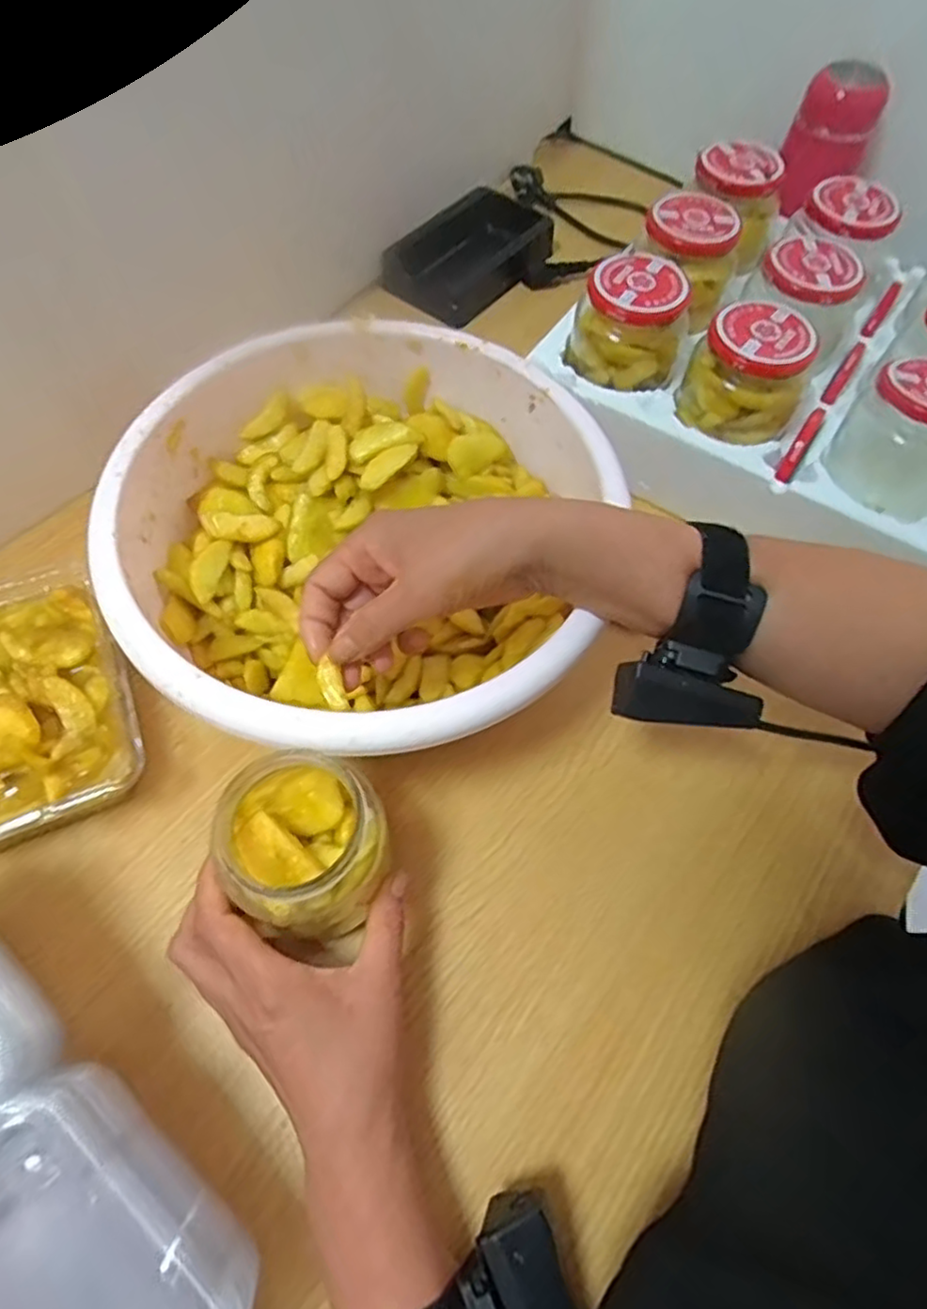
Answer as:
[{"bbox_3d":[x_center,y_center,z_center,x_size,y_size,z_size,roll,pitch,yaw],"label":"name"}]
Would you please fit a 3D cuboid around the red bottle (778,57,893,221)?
[{"bbox_3d":[0.331,-0.473,0.620,0.069,0.099,0.074,-20,64,-12],"label":"red bottle"}]

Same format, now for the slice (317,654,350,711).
[{"bbox_3d":[-0.066,0.015,0.340,0.010,0.004,0.028,-22,83,-13],"label":"slice"}]

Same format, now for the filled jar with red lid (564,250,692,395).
[{"bbox_3d":[0.125,-0.242,0.504,0.072,0.065,0.072,1,62,-2],"label":"filled jar with red lid"}]

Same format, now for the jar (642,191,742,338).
[{"bbox_3d":[0.179,-0.310,0.542,0.071,0.069,0.065,1,62,-2],"label":"jar"}]

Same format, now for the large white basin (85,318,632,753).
[{"bbox_3d":[-0.069,-0.067,0.445,0.263,0.121,0.284,1,62,-2],"label":"large white basin"}]

